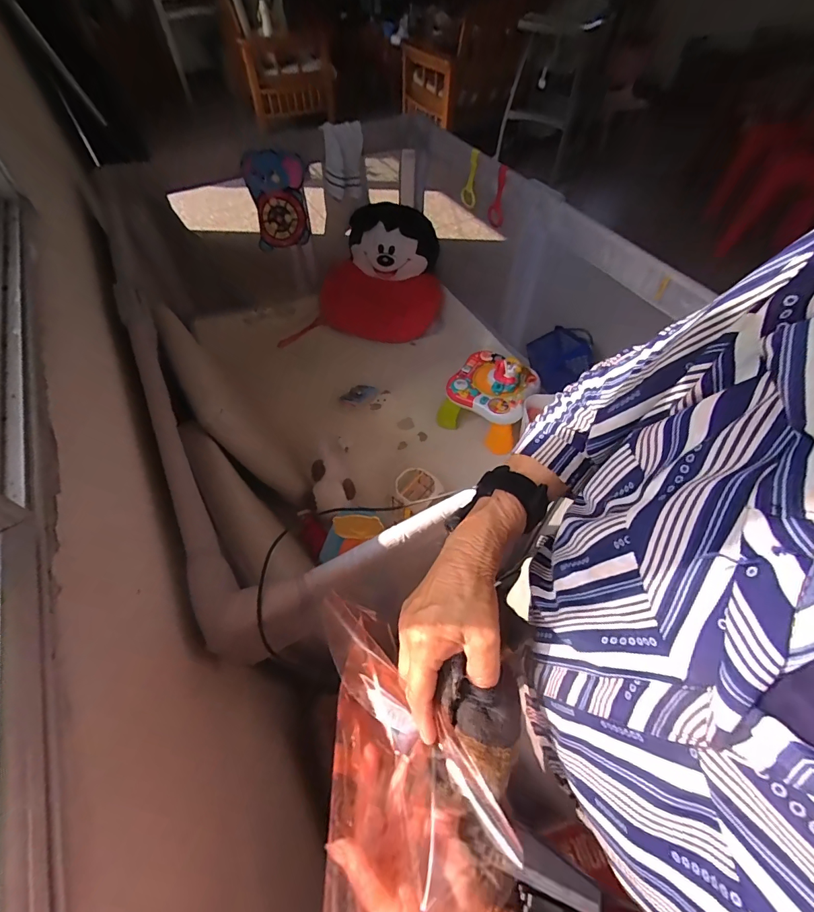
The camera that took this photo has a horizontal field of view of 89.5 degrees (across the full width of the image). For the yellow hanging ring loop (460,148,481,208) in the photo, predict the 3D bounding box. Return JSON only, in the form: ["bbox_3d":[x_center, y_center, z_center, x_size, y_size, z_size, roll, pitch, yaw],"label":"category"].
[{"bbox_3d":[0.204,-0.878,1.308,0.050,0.233,0.020,10,83,3],"label":"yellow hanging ring loop"}]

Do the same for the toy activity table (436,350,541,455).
[{"bbox_3d":[0.293,-0.217,1.437,0.276,0.355,0.223,30,59,15],"label":"toy activity table"}]

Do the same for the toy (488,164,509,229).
[{"bbox_3d":[0.287,-0.786,1.264,0.056,0.254,0.010,35,87,3],"label":"toy"}]

